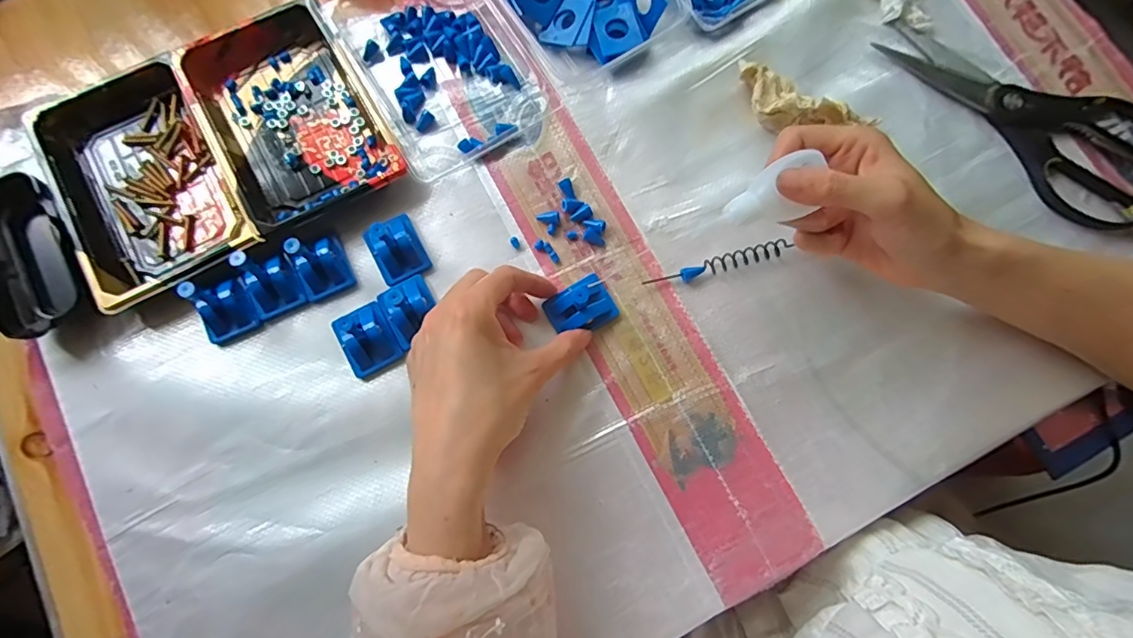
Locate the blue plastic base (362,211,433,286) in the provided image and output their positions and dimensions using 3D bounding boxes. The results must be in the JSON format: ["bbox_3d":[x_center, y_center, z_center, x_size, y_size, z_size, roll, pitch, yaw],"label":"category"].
[{"bbox_3d":[-0.119,-0.050,0.365,0.033,0.020,0.044,-27,81,-6],"label":"blue plastic base"}]

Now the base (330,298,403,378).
[{"bbox_3d":[-0.133,0.013,0.351,0.035,0.023,0.041,-30,81,-6],"label":"base"}]

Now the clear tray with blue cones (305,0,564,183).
[{"bbox_3d":[-0.099,-0.201,0.387,0.121,0.031,0.173,-33,81,-7],"label":"clear tray with blue cones"}]

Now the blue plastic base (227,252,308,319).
[{"bbox_3d":[-0.197,-0.023,0.343,0.032,0.042,0.033,-25,81,-6],"label":"blue plastic base"}]

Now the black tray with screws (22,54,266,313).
[{"bbox_3d":[-0.289,-0.093,0.364,0.109,0.024,0.163,-28,81,-6],"label":"black tray with screws"}]

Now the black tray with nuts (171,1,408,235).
[{"bbox_3d":[-0.198,-0.144,0.377,0.104,0.022,0.163,-32,81,-7],"label":"black tray with nuts"}]

